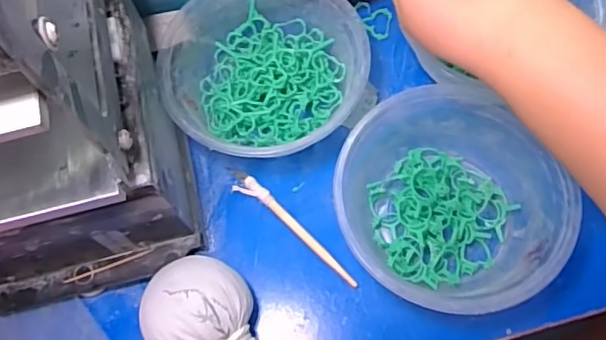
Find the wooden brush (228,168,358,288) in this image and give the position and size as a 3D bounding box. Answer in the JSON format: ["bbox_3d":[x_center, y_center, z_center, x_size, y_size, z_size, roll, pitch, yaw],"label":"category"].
[{"bbox_3d":[-0.009,0.038,0.379,0.117,0.007,0.015,42,76,16],"label":"wooden brush"}]

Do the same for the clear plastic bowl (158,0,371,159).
[{"bbox_3d":[-0.024,-0.070,0.385,0.132,0.044,0.121,-1,69,3],"label":"clear plastic bowl"}]

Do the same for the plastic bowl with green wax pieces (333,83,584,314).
[{"bbox_3d":[0.088,0.021,0.345,0.118,0.055,0.129,-1,69,3],"label":"plastic bowl with green wax pieces"}]

